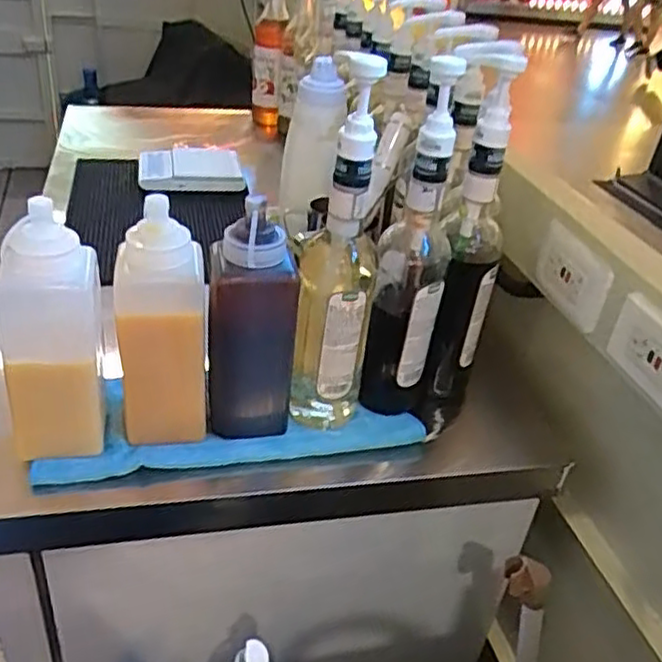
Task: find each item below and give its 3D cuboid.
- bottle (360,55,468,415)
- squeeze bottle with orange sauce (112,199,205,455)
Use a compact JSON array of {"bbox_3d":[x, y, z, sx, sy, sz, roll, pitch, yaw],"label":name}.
[{"bbox_3d":[0.084,-0.075,0.694,0.071,0.356,0.068,10,33,5],"label":"bottle"},{"bbox_3d":[-0.159,0.007,0.650,0.080,0.233,0.066,-5,35,-17],"label":"squeeze bottle with orange sauce"}]

